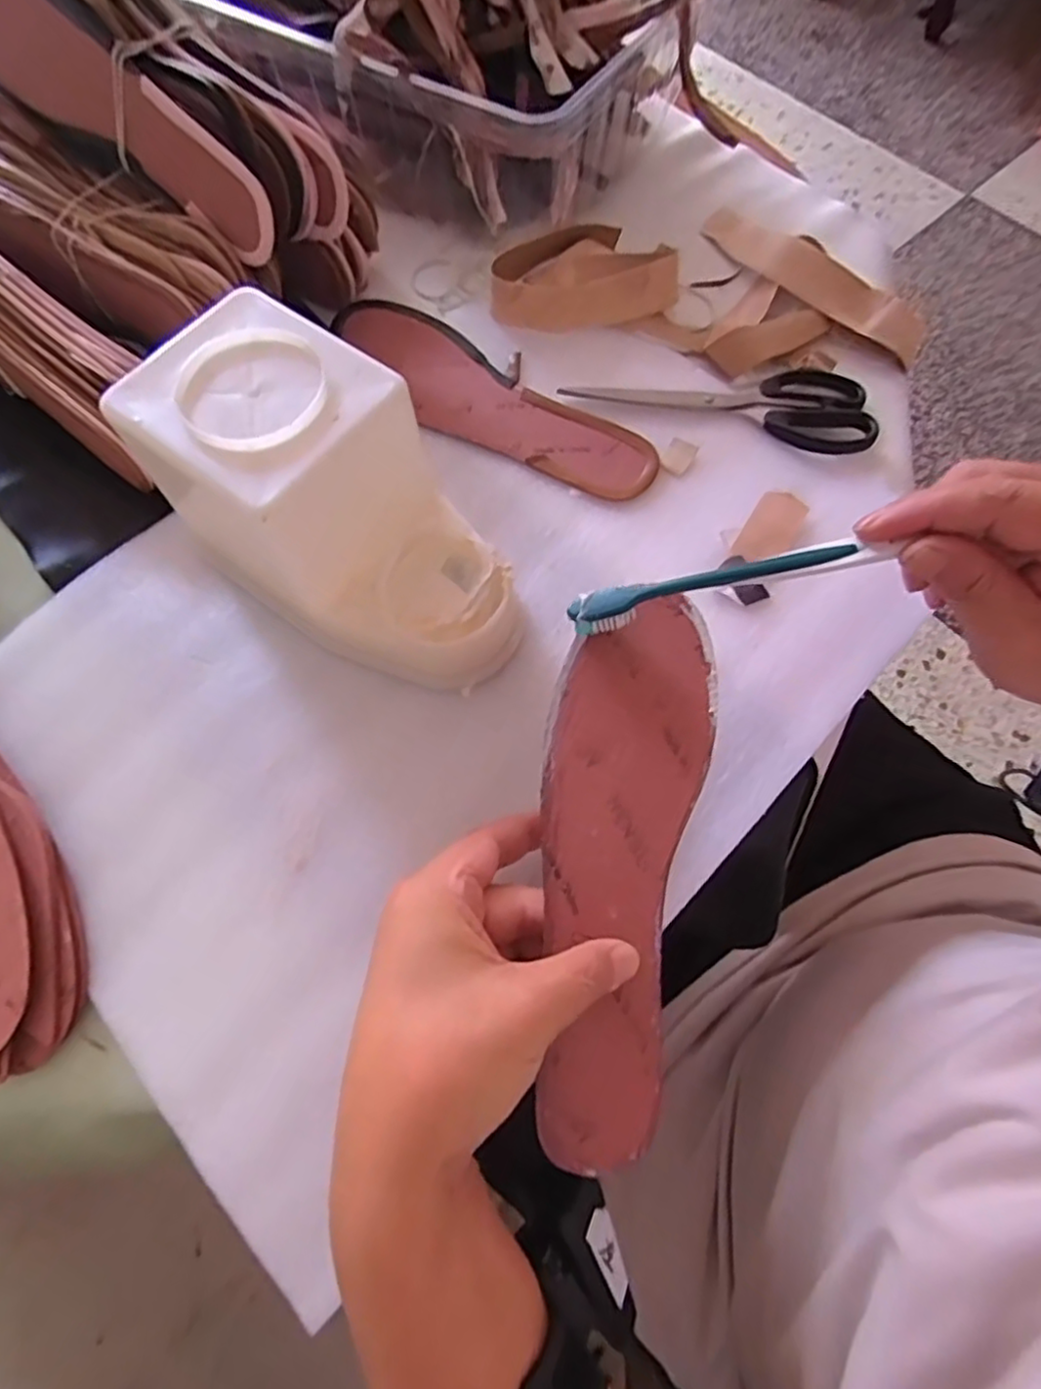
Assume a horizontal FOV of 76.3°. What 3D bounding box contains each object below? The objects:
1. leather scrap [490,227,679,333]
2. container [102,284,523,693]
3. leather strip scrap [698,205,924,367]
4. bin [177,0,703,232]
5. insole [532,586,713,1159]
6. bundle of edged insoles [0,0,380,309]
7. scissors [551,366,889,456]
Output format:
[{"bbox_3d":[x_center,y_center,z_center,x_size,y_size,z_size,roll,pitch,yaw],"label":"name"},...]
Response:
[{"bbox_3d":[0.043,-0.293,0.464,0.133,0.030,0.077,-20,70,-7],"label":"leather scrap"},{"bbox_3d":[-0.091,-0.088,0.338,0.190,0.114,0.106,43,75,15],"label":"container"},{"bbox_3d":[0.204,-0.302,0.469,0.040,0.029,0.193,-39,74,-13],"label":"leather strip scrap"},{"bbox_3d":[-0.098,-0.506,0.487,0.421,0.157,0.239,30,72,11],"label":"bin"},{"bbox_3d":[0.040,0.070,0.291,0.073,0.007,0.238,13,78,-5],"label":"insole"},{"bbox_3d":[-0.238,-0.373,0.407,0.275,0.108,0.081,35,72,-9],"label":"bundle of edged insoles"},{"bbox_3d":[0.130,-0.190,0.433,0.197,0.008,0.076,-2,69,-1],"label":"scissors"}]

